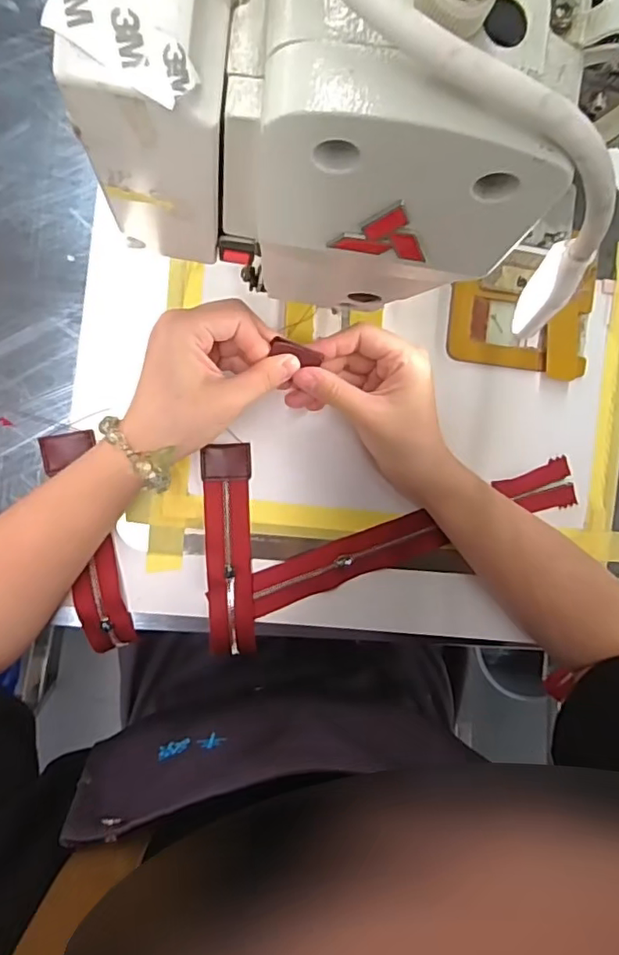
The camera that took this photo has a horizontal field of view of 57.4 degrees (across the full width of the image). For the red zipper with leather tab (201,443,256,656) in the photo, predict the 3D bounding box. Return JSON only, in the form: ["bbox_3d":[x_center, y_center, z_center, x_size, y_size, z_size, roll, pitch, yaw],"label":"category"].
[{"bbox_3d":[-0.057,0.052,0.403,0.033,0.009,0.149,-2,92,-8],"label":"red zipper with leather tab"}]

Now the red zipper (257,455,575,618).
[{"bbox_3d":[0.083,0.043,0.423,0.260,0.005,0.035,-18,95,-9],"label":"red zipper"}]

